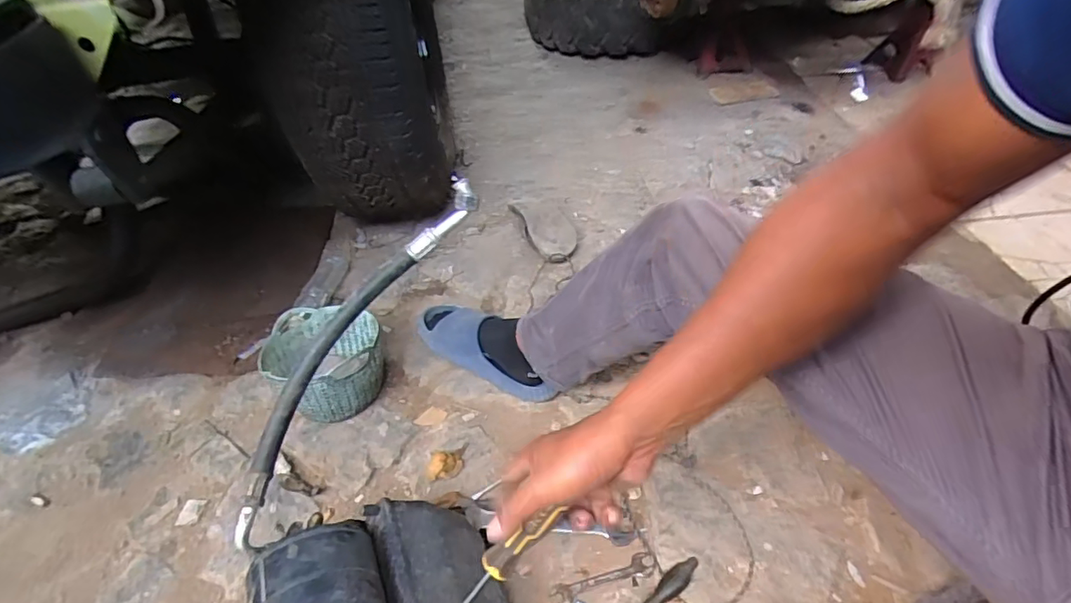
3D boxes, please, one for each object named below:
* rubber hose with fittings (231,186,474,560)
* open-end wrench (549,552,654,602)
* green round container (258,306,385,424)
[{"bbox_3d":[-0.209,0.049,0.598,0.074,0.030,0.449,29,81,28],"label":"rubber hose with fittings"},{"bbox_3d":[0.093,0.379,0.733,0.140,0.006,0.031,-14,46,-11],"label":"open-end wrench"},{"bbox_3d":[-0.354,0.103,0.941,0.173,0.136,0.184,-2,45,2],"label":"green round container"}]

